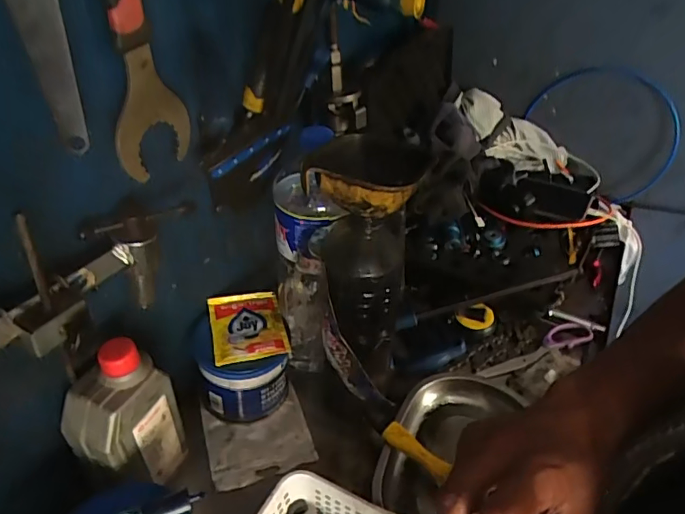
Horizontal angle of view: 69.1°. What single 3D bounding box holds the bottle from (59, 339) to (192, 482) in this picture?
[{"bbox_3d":[-0.194,0.157,0.455,0.053,0.185,0.080,19,42,21],"label":"bottle"}]

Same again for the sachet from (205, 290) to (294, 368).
[{"bbox_3d":[-0.106,0.076,0.556,0.078,0.014,0.093,-10,40,-13],"label":"sachet"}]

